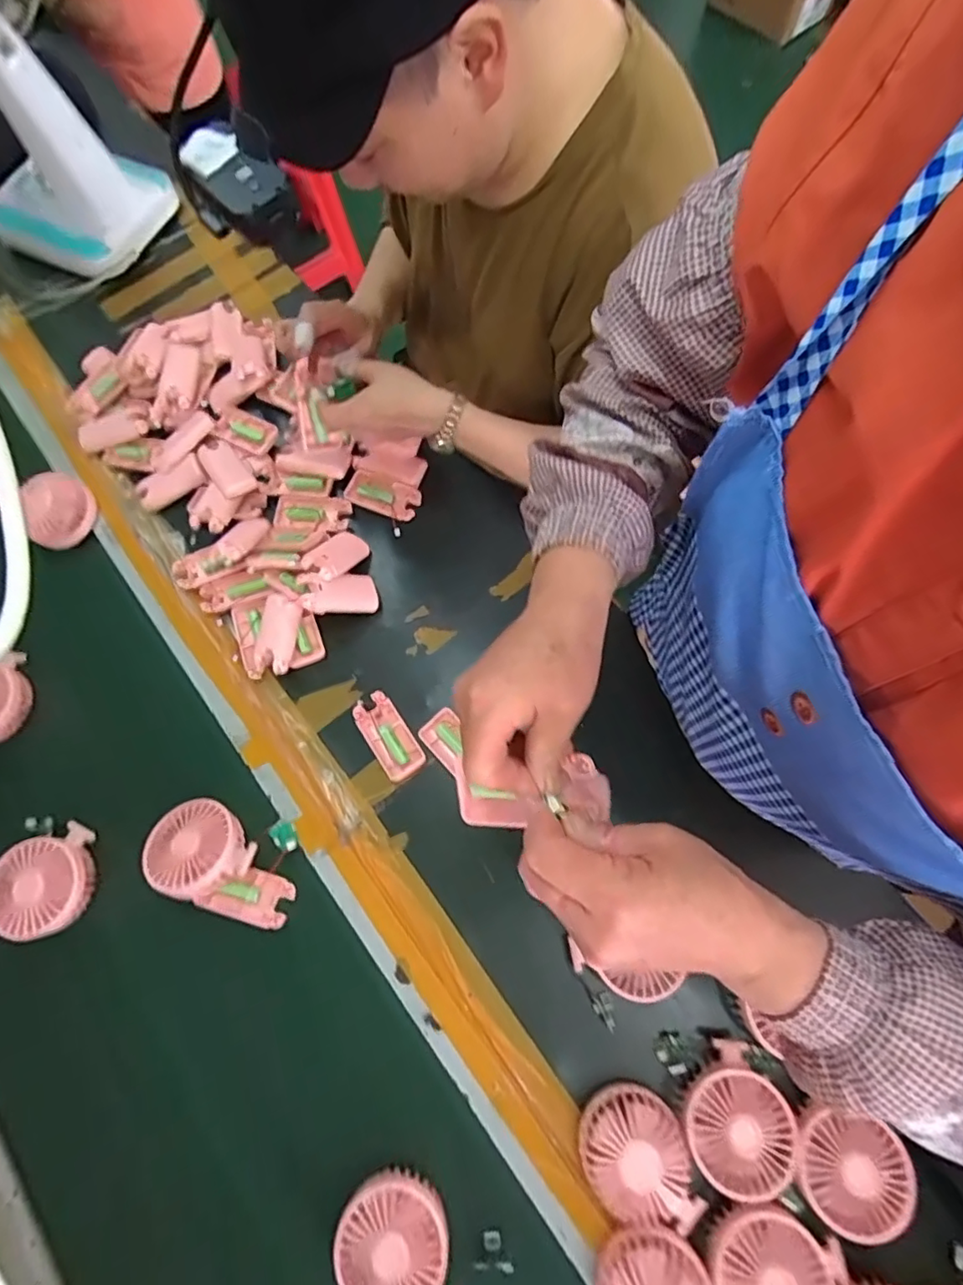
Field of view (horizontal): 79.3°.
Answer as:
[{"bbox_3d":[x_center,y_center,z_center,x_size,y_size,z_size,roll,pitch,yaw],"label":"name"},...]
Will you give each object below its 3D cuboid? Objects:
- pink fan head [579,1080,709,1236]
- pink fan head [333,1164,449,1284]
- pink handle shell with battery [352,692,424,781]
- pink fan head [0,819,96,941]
[{"bbox_3d":[0.131,0.435,0.487,0.088,0.039,0.097,-12,71,-3],"label":"pink fan head"},{"bbox_3d":[-0.072,0.493,0.471,0.087,0.030,0.092,0,71,1],"label":"pink fan head"},{"bbox_3d":[-0.103,0.104,0.644,0.046,0.022,0.097,-33,73,-9],"label":"pink handle shell with battery"},{"bbox_3d":[-0.436,0.237,0.571,0.087,0.027,0.095,-13,71,-3],"label":"pink fan head"}]

